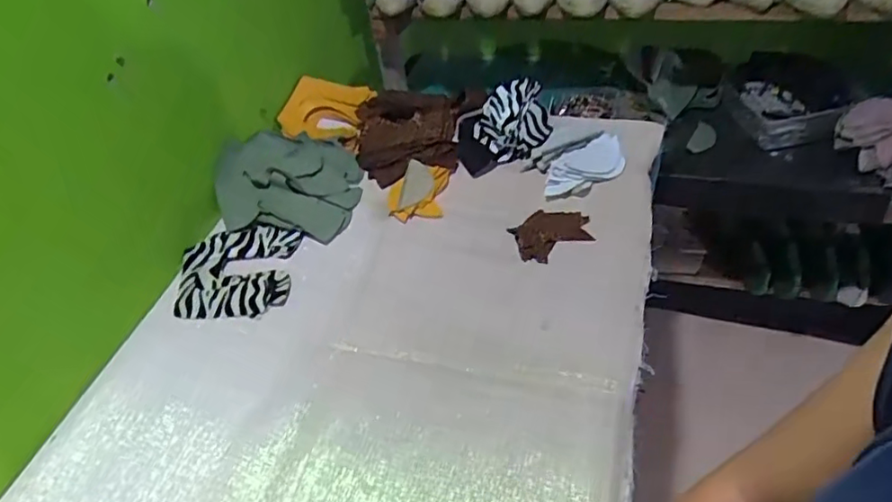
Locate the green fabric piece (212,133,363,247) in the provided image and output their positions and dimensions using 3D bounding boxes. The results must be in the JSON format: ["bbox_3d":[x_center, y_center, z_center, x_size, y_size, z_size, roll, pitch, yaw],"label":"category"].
[{"bbox_3d":[-0.230,-0.111,0.886,0.189,0.084,0.182,3,44,11],"label":"green fabric piece"}]

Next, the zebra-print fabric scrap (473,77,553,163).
[{"bbox_3d":[0.105,-0.213,0.943,0.119,0.069,0.126,-19,47,-13],"label":"zebra-print fabric scrap"}]

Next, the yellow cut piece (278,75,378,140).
[{"bbox_3d":[-0.206,-0.243,1.026,0.137,0.024,0.135,14,70,7],"label":"yellow cut piece"}]

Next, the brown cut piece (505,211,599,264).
[{"bbox_3d":[0.145,-0.023,0.812,0.113,0.016,0.080,-25,46,-17],"label":"brown cut piece"}]

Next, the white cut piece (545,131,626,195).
[{"bbox_3d":[0.207,-0.126,0.883,0.158,0.025,0.068,-27,47,-18],"label":"white cut piece"}]

